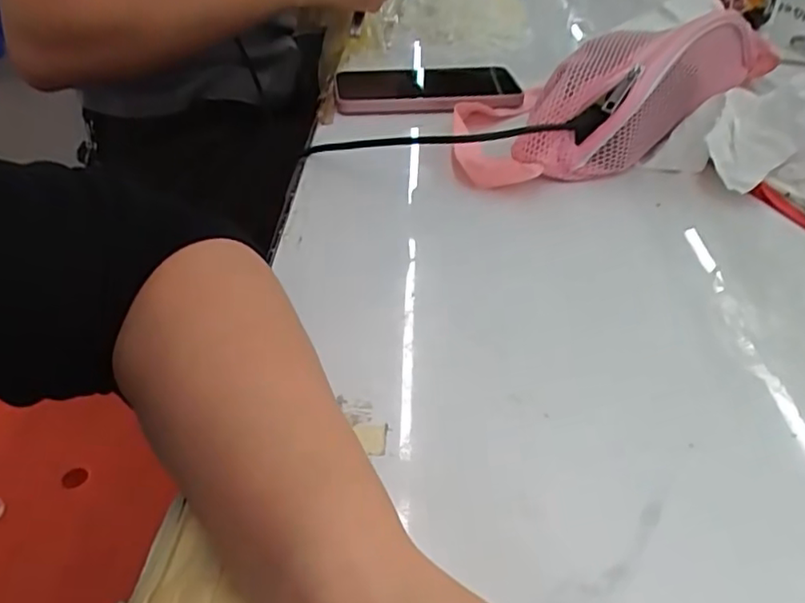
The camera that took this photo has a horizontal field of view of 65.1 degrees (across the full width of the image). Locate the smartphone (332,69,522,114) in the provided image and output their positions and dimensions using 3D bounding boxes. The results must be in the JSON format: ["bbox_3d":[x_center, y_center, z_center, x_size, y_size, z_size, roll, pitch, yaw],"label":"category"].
[{"bbox_3d":[0.022,-0.189,0.557,0.160,0.012,0.081,1,39,-3],"label":"smartphone"}]

